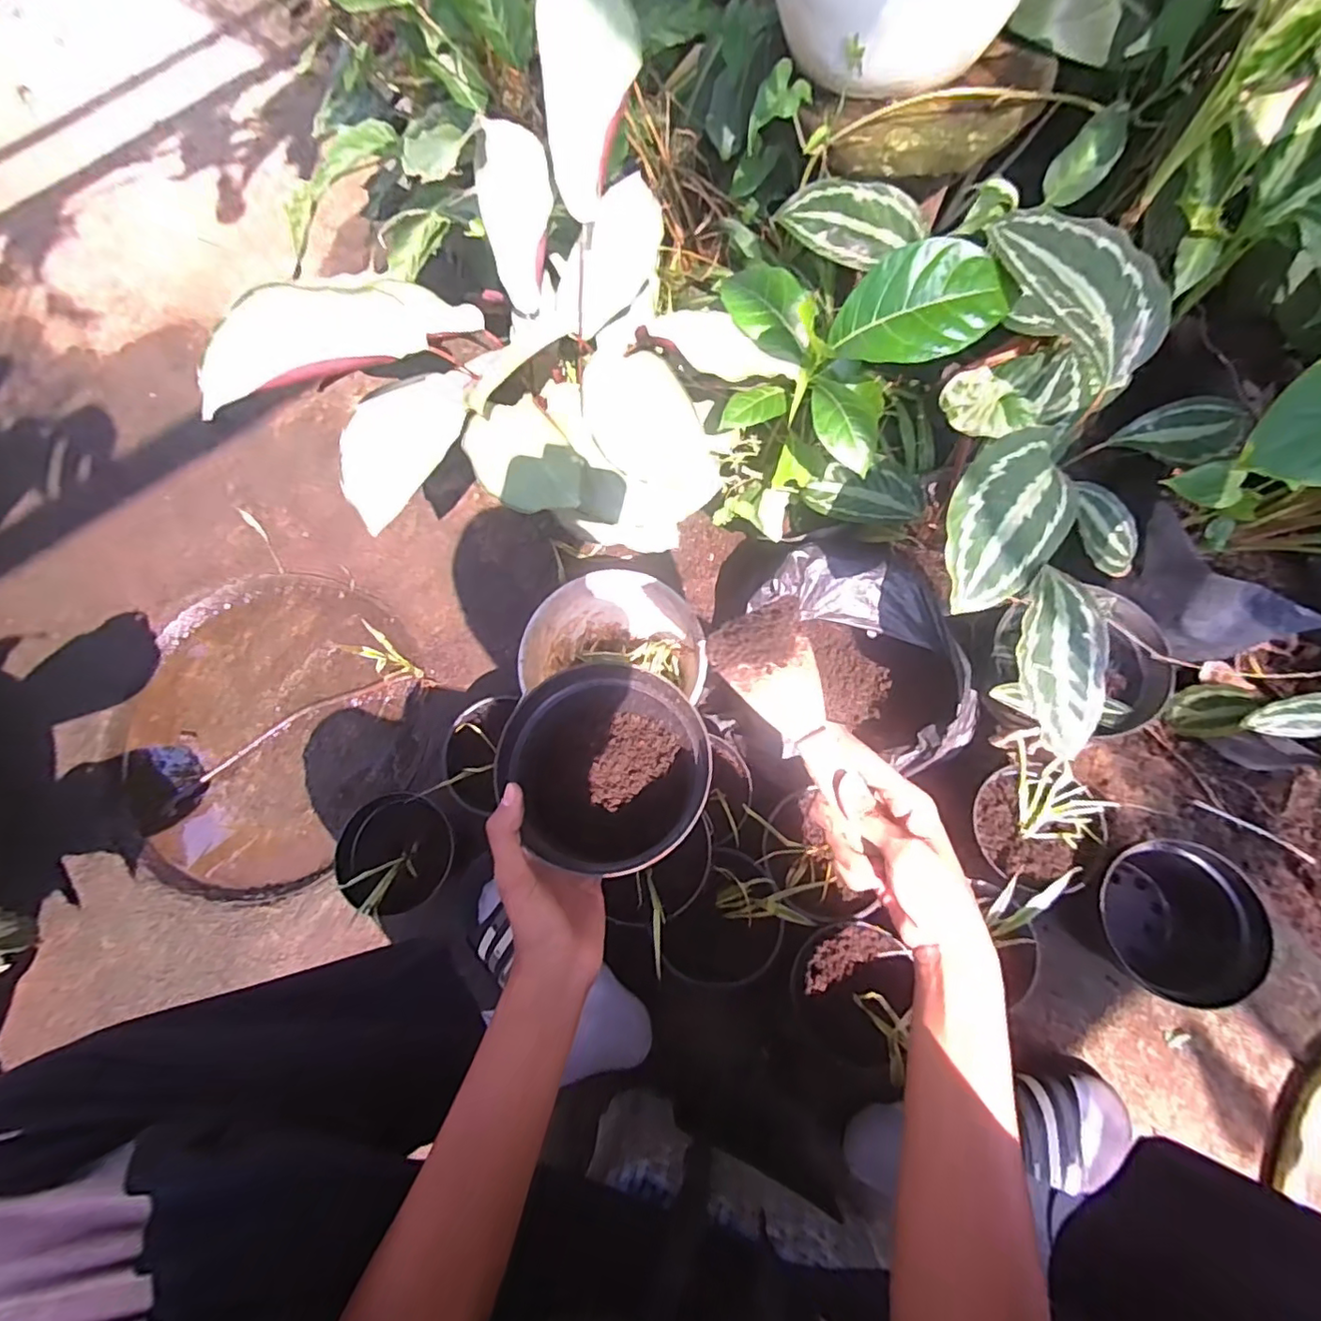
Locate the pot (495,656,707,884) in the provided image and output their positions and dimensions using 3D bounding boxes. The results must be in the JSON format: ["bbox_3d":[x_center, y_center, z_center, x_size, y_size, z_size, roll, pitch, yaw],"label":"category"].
[{"bbox_3d":[-0.038,0.085,0.454,0.144,0.089,0.142,-1,71,2],"label":"pot"}]

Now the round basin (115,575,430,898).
[{"bbox_3d":[-0.548,0.085,0.834,0.442,0.034,0.428,-1,71,2],"label":"round basin"}]

